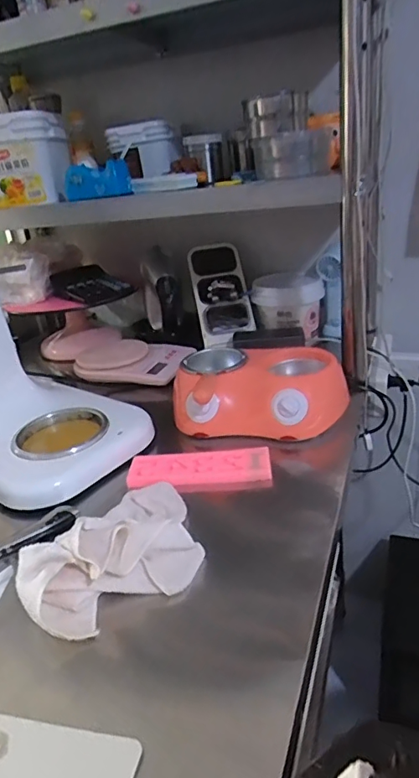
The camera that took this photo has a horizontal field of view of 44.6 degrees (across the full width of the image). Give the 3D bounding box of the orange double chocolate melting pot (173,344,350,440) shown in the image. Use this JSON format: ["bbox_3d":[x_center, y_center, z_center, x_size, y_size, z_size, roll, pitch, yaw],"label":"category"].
[{"bbox_3d":[0.070,0.007,0.718,0.244,0.083,0.144,-4,24,6],"label":"orange double chocolate melting pot"}]

